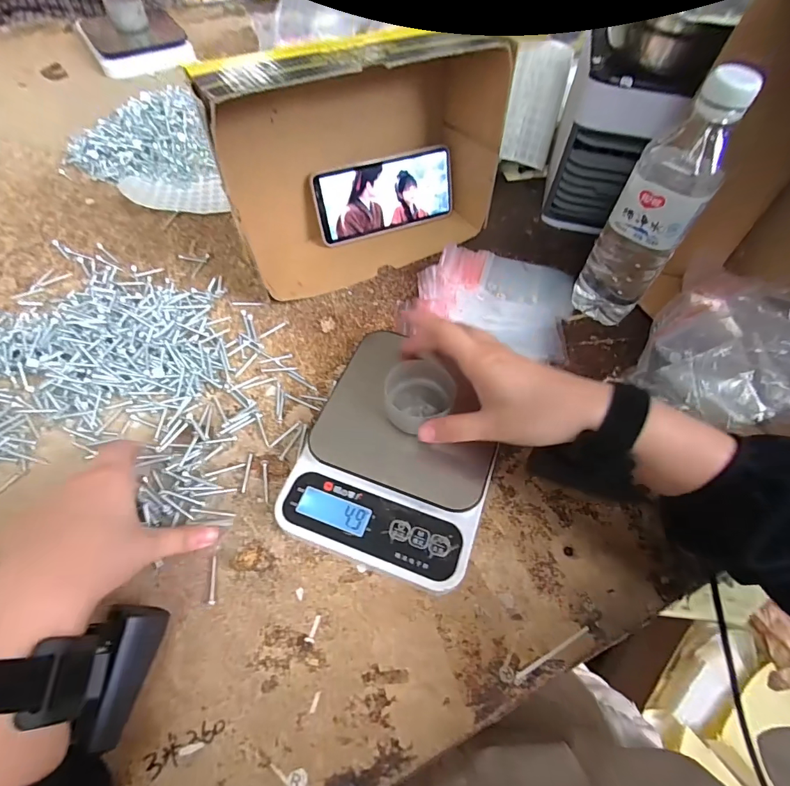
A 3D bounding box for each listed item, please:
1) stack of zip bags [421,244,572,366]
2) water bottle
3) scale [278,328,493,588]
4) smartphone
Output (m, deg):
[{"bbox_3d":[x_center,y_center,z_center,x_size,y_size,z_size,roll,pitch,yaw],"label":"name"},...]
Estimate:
[{"bbox_3d":[0.109,-0.107,0.456,0.158,0.028,0.132,17,59,7],"label":"stack of zip bags"},{"bbox_3d":[0.220,-0.149,0.373,0.063,0.211,0.066,33,62,16],"label":"water bottle"},{"bbox_3d":[0.004,0.049,0.342,0.146,0.036,0.169,19,59,9],"label":"scale"},{"bbox_3d":[-0.009,-0.225,0.491,0.164,0.078,0.005,-20,40,-14],"label":"smartphone"}]

